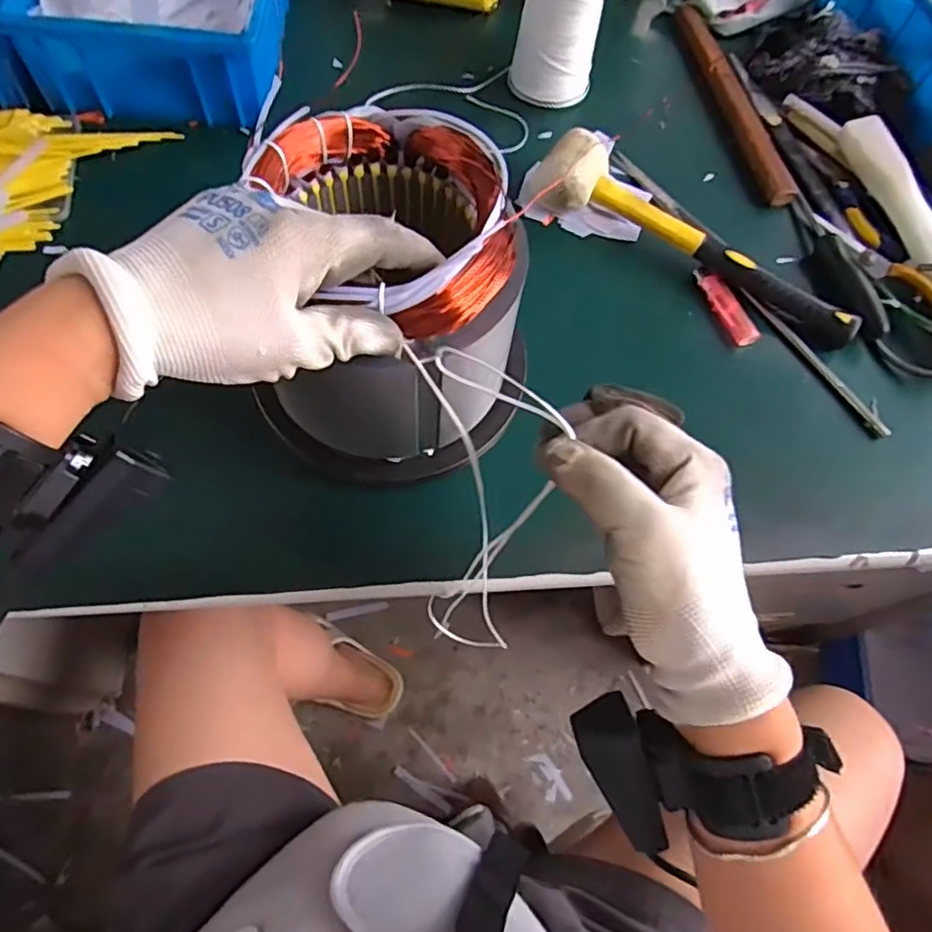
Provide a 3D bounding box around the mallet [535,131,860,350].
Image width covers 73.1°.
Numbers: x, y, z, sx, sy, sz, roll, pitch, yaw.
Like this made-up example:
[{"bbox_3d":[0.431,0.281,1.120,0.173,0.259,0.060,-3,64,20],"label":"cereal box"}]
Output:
[{"bbox_3d":[0.191,-0.187,0.512,0.281,0.060,0.062,29,67,9],"label":"mallet"}]

